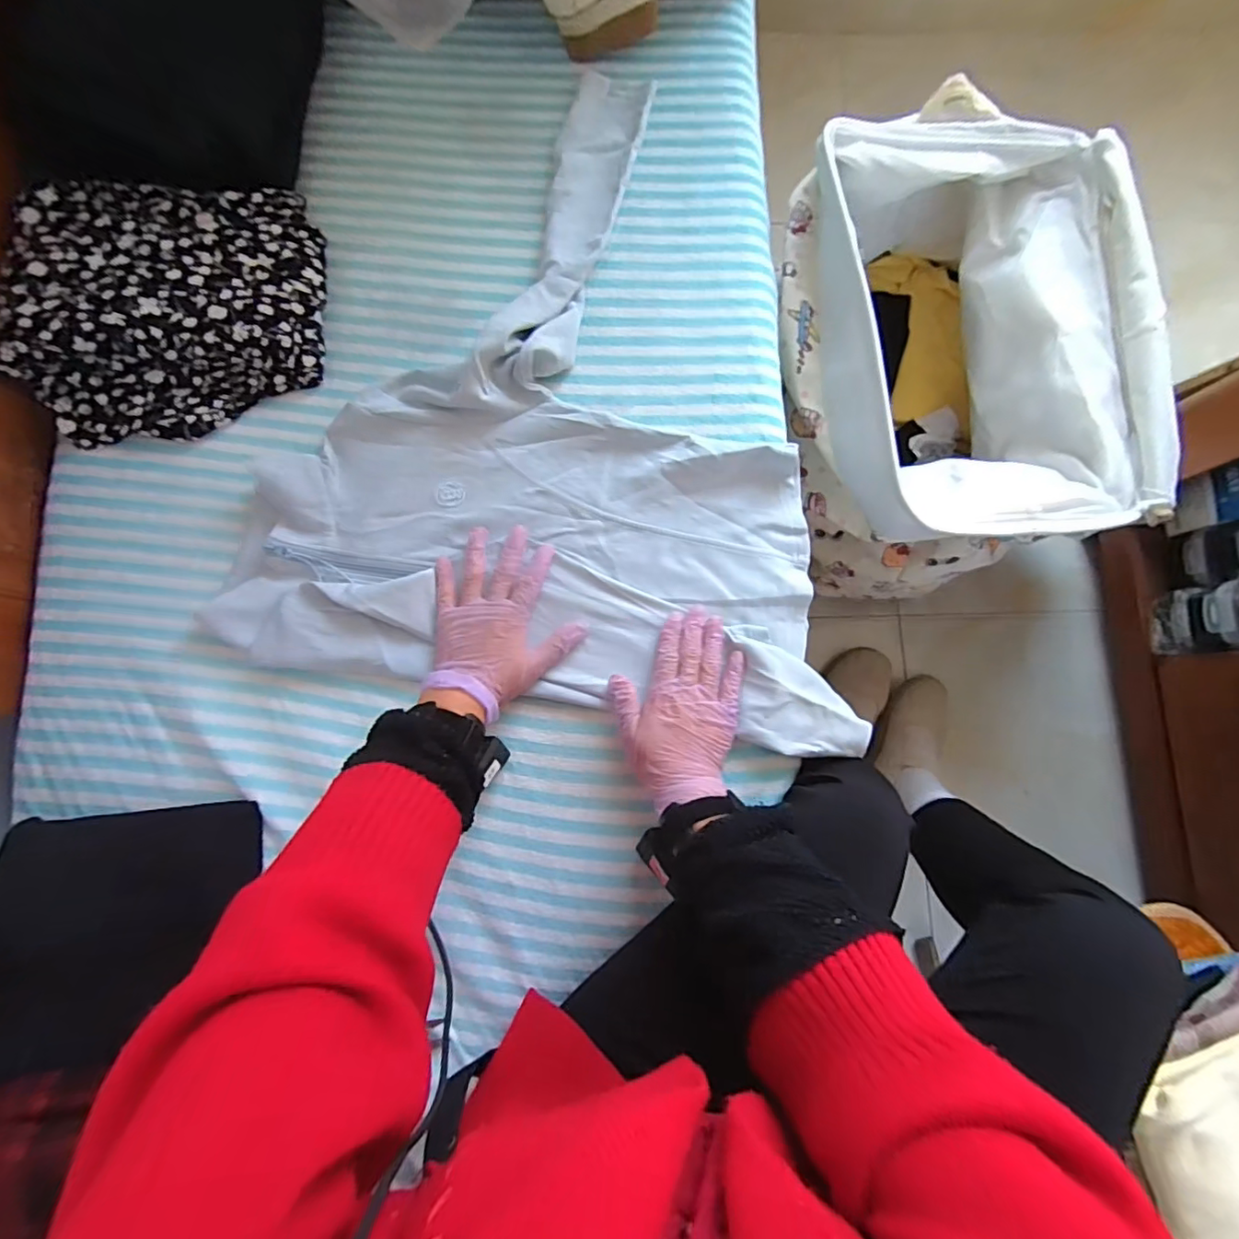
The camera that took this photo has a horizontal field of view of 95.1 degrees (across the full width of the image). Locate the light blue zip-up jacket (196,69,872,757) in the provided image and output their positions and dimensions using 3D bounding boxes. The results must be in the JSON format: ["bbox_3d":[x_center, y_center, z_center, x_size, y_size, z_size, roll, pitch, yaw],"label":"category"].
[{"bbox_3d":[-0.035,-0.244,0.579,0.595,0.042,0.653,10,81,0],"label":"light blue zip-up jacket"}]

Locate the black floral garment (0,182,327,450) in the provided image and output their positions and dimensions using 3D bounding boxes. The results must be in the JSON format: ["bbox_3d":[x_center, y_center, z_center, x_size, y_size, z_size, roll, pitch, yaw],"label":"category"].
[{"bbox_3d":[-0.440,-0.317,0.561,0.259,0.073,0.258,-1,81,-2],"label":"black floral garment"}]

